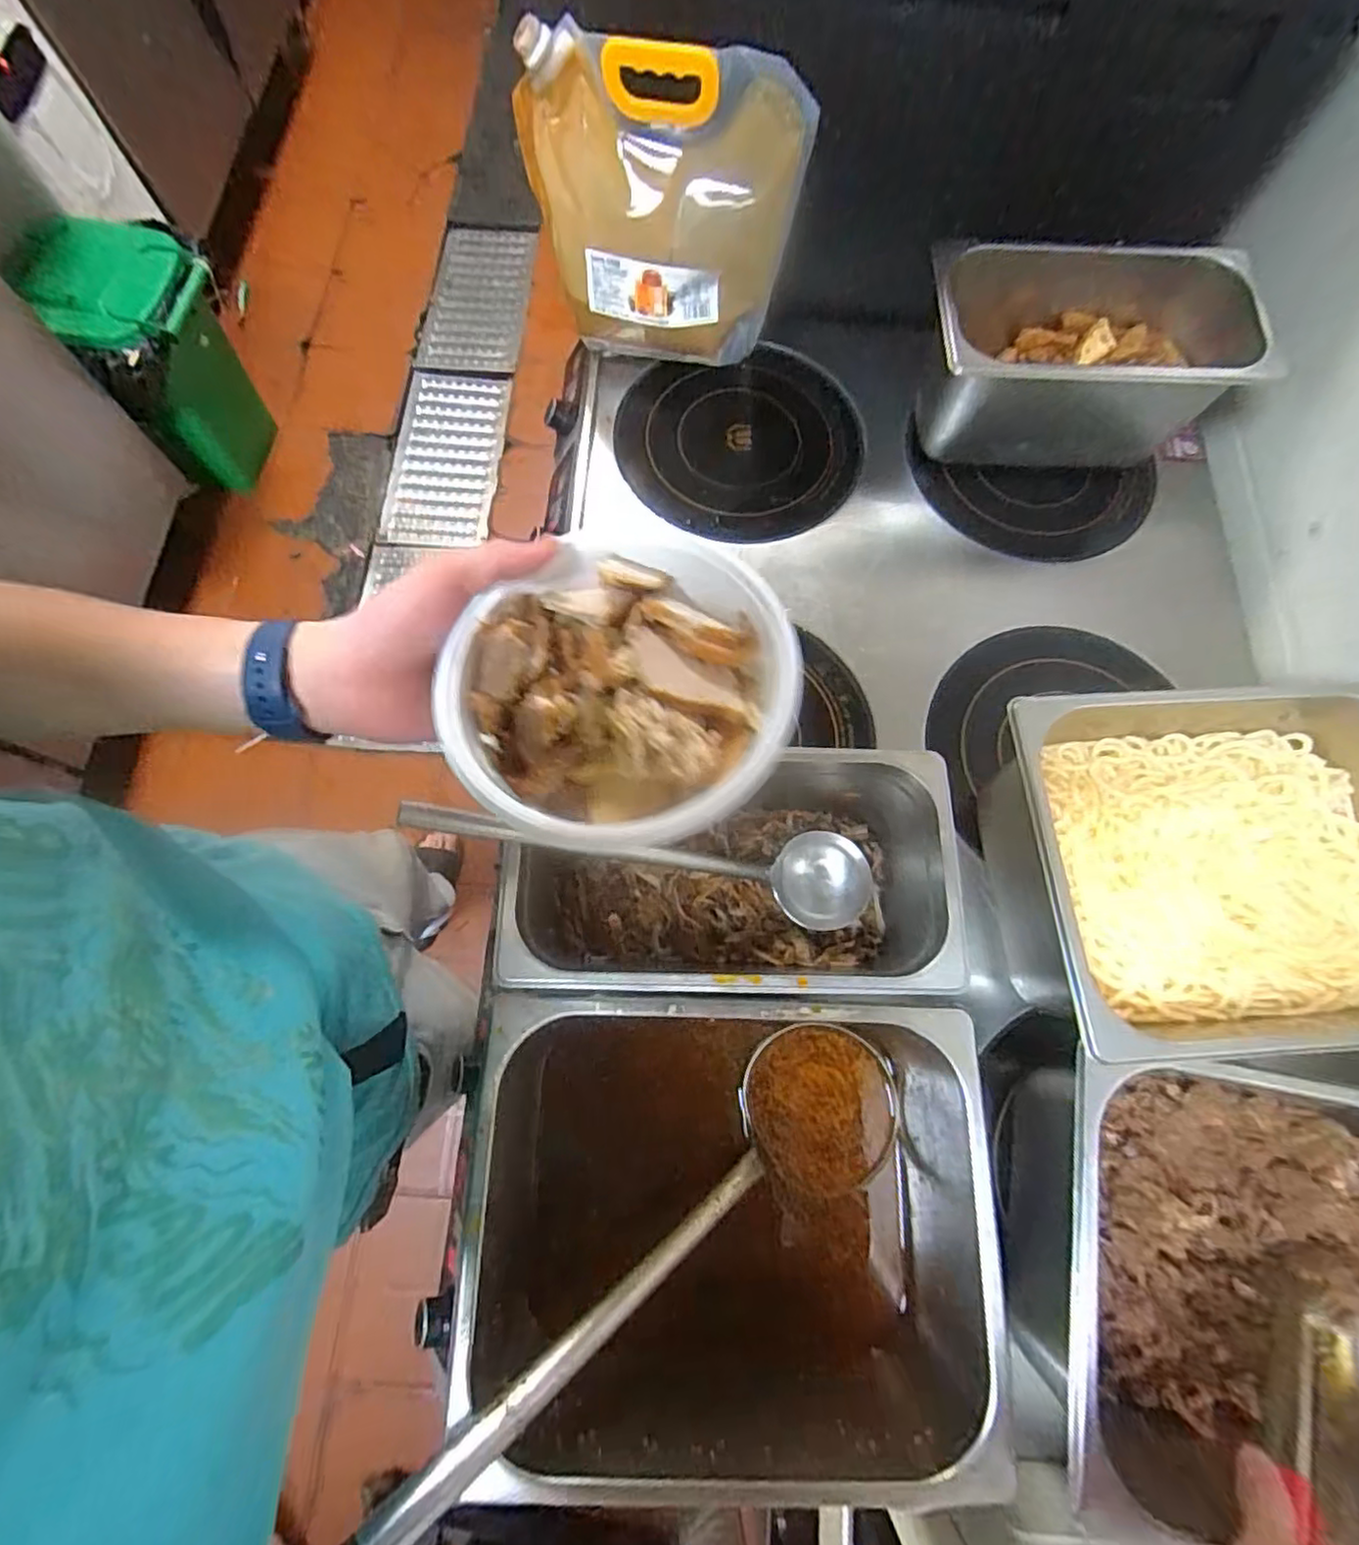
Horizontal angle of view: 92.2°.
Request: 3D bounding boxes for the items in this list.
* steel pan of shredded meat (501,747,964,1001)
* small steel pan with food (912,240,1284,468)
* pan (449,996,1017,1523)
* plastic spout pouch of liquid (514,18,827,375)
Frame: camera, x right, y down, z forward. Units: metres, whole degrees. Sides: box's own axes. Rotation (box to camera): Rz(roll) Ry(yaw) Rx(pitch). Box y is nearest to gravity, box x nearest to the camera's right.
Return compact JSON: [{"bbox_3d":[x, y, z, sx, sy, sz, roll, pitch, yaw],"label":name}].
[{"bbox_3d":[0.045,0.082,0.505,0.337,0.126,0.169,0,72,-2],"label":"steel pan of shredded meat"},{"bbox_3d":[0.415,-0.425,0.687,0.334,0.136,0.176,4,72,0],"label":"small steel pan with food"},{"bbox_3d":[0.028,0.302,0.476,0.318,0.192,0.257,1,72,-1],"label":"pan"},{"bbox_3d":[-0.023,-0.557,0.661,0.275,0.250,0.081,9,72,1],"label":"plastic spout pouch of liquid"}]

